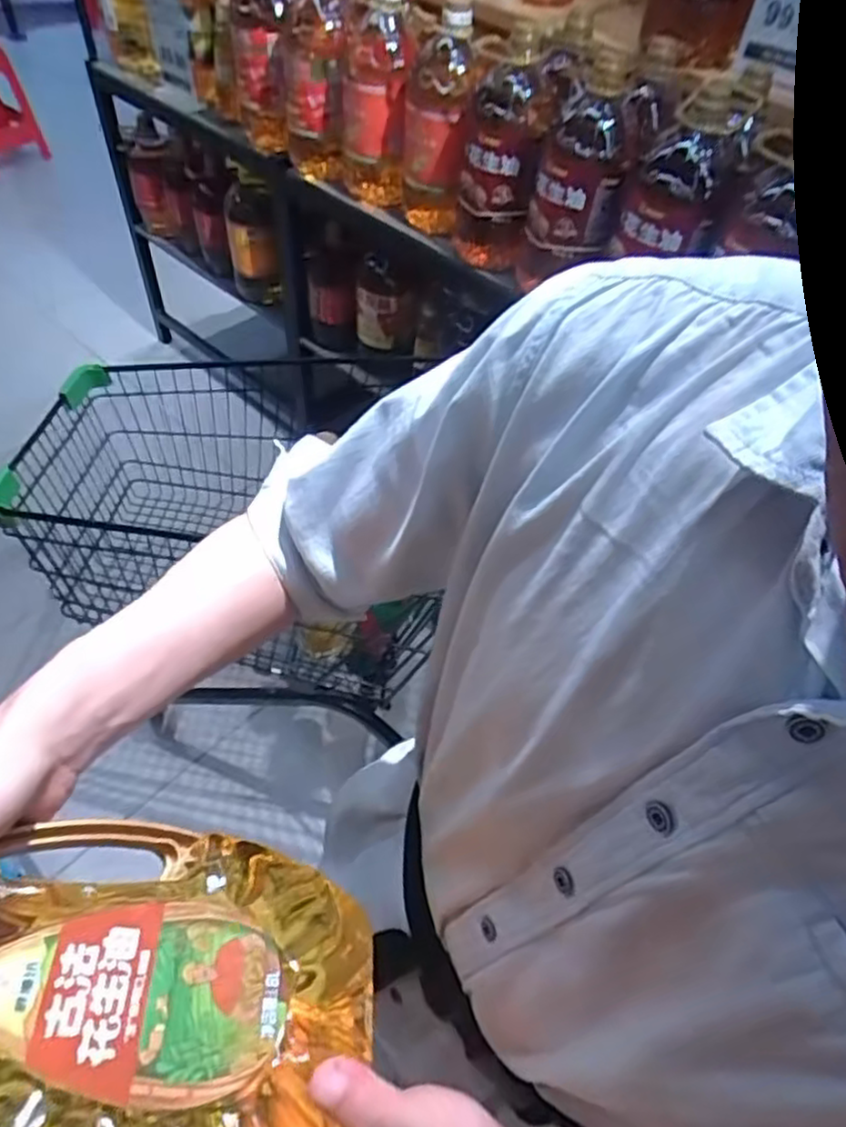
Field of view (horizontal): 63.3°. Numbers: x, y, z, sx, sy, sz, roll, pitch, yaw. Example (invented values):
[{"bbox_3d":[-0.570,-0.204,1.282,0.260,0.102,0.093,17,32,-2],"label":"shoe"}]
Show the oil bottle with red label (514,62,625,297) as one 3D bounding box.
[{"bbox_3d":[0.250,-0.613,1.132,0.134,0.336,0.128,11,51,4],"label":"oil bottle with red label"}]

